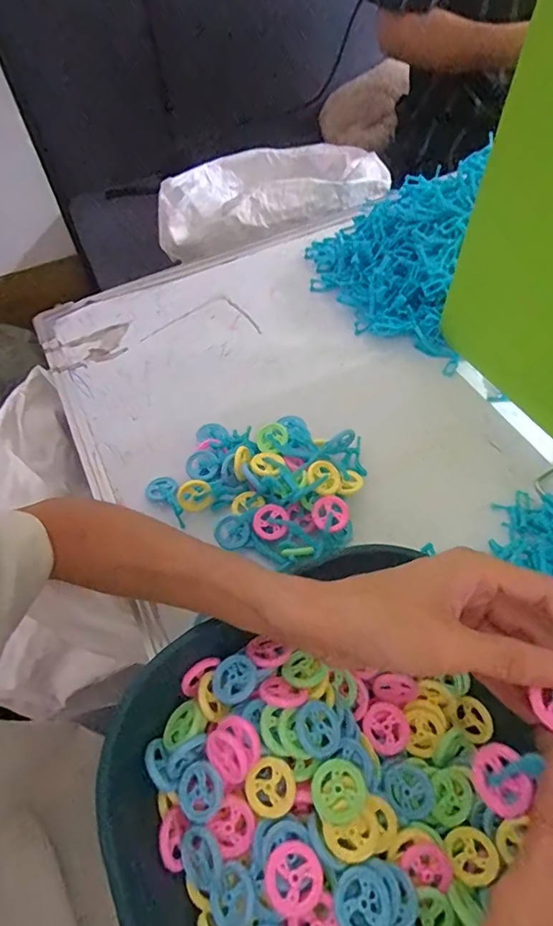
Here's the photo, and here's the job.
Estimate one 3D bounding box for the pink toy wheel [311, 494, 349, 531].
[{"bbox_3d":[0.044,0.041,0.407,0.030,0.004,0.028,3,72,-10],"label":"pink toy wheel"}]

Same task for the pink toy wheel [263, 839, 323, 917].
[{"bbox_3d":[0.009,0.213,0.256,0.029,0.005,0.029,-2,56,3],"label":"pink toy wheel"}]

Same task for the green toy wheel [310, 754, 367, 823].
[{"bbox_3d":[0.034,0.180,0.273,0.030,0.007,0.029,-26,58,-13],"label":"green toy wheel"}]

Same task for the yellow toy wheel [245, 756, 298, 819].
[{"bbox_3d":[-0.003,0.184,0.282,0.028,0.008,0.028,-2,56,3],"label":"yellow toy wheel"}]

